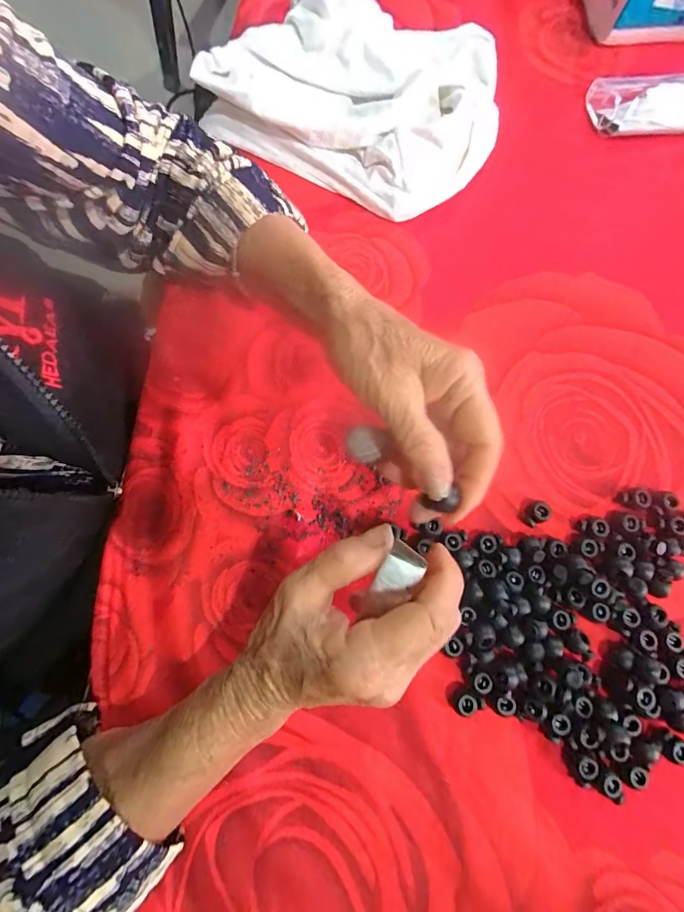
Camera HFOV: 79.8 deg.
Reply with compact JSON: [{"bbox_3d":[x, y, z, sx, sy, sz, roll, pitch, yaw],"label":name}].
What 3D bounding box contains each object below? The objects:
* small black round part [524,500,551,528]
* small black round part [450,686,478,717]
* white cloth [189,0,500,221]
[{"bbox_3d":[0.135,0.040,0.282,0.013,0.011,0.017,9,78,1],"label":"small black round part"},{"bbox_3d":[0.075,0.152,0.254,0.014,0.012,0.013,0,78,-1],"label":"small black round part"},{"bbox_3d":[0.019,-0.306,0.332,0.227,0.045,0.181,26,79,4],"label":"white cloth"}]

